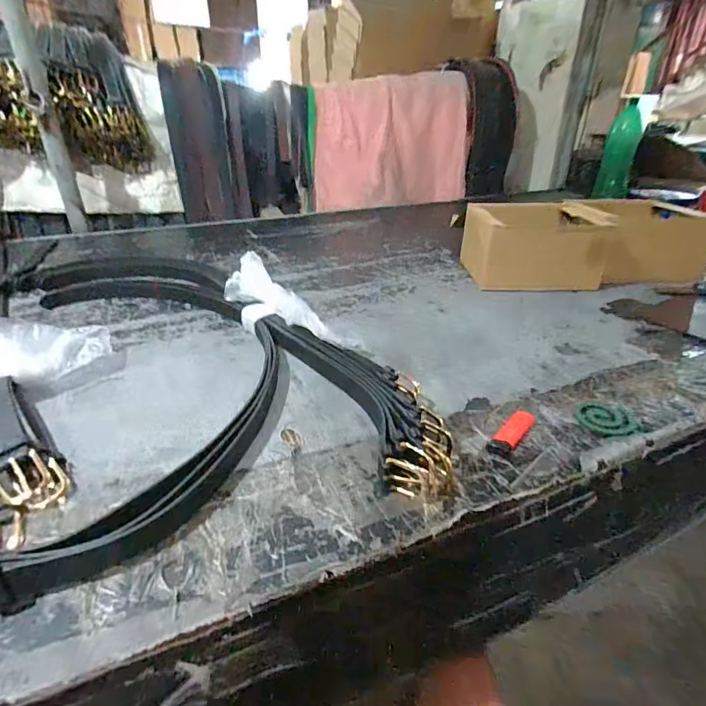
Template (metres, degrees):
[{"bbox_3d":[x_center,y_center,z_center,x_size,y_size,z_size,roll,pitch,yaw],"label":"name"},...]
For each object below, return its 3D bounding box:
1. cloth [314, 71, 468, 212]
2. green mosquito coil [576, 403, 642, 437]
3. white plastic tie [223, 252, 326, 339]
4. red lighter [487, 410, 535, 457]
[{"bbox_3d":[0.157,-0.791,1.620,0.619,0.412,0.155,-7,31,-12],"label":"cloth"},{"bbox_3d":[0.306,0.080,0.521,0.061,0.005,0.065,-1,30,1],"label":"green mosquito coil"},{"bbox_3d":[-0.127,-0.077,0.699,0.072,0.103,0.250,-24,37,-33],"label":"white plastic tie"},{"bbox_3d":[0.184,0.091,0.496,0.025,0.014,0.076,25,39,37],"label":"red lighter"}]

